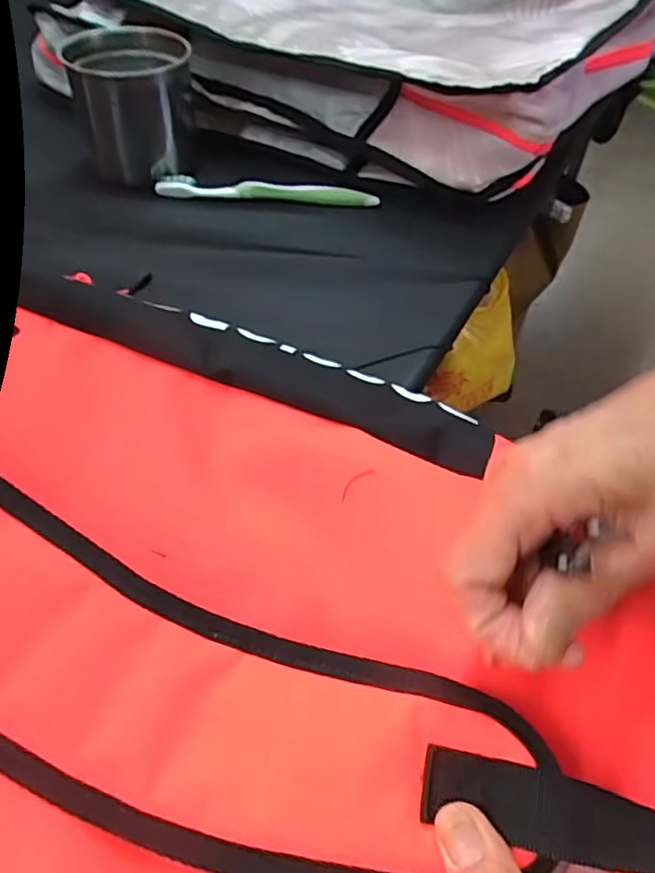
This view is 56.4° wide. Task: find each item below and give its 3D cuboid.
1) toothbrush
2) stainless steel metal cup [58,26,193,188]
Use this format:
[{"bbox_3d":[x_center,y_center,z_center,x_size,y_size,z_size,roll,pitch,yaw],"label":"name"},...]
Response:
[{"bbox_3d":[-0.050,-0.210,0.522,0.185,0.015,0.013,3,50,-2],"label":"toothbrush"},{"bbox_3d":[-0.163,-0.280,0.520,0.099,0.099,0.091,-9,51,-12],"label":"stainless steel metal cup"}]

